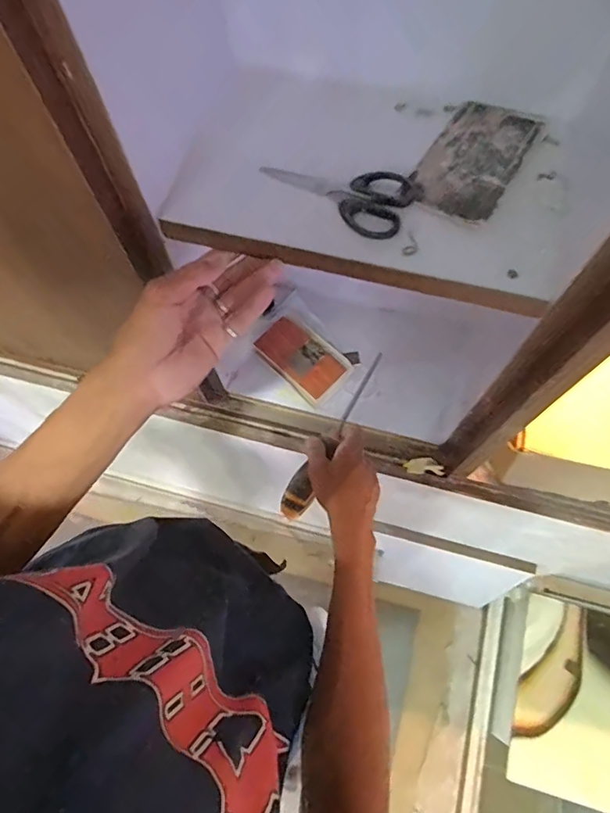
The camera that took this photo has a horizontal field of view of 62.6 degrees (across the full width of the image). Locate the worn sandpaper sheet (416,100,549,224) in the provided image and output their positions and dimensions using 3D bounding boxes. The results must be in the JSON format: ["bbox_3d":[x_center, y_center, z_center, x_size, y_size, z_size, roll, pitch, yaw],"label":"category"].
[{"bbox_3d":[0.146,-0.214,0.428,0.074,0.010,0.124,30,73,12],"label":"worn sandpaper sheet"}]

